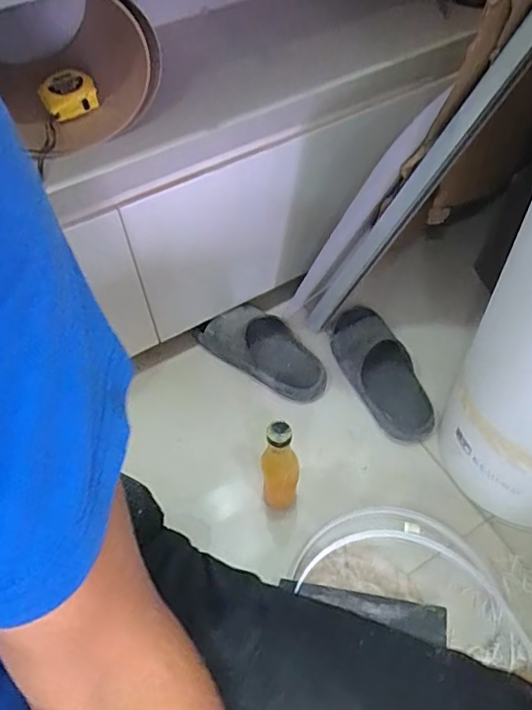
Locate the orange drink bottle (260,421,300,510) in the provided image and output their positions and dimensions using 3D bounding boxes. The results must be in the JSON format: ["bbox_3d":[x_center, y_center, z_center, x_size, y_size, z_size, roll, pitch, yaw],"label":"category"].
[{"bbox_3d":[0.020,0.162,0.775,0.054,0.200,0.048,0,54,2],"label":"orange drink bottle"}]

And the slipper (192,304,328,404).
[{"bbox_3d":[-0.002,-0.012,0.988,0.247,0.058,0.106,28,60,20],"label":"slipper"}]

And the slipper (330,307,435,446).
[{"bbox_3d":[0.189,0.019,0.941,0.104,0.075,0.270,-17,55,-10],"label":"slipper"}]

